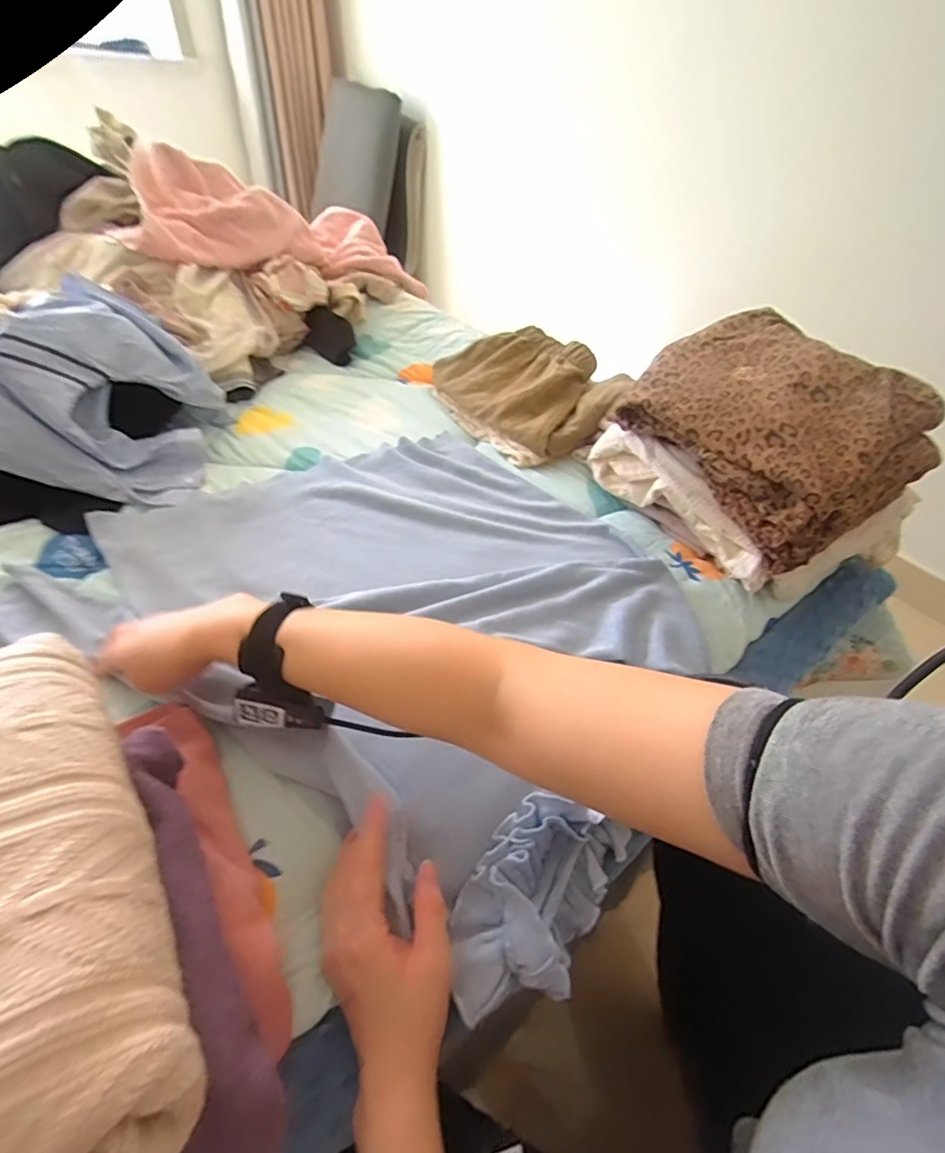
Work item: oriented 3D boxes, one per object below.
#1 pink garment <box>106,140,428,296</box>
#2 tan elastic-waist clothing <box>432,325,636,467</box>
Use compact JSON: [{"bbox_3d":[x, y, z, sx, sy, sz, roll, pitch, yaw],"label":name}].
[{"bbox_3d":[-0.362,-0.662,1.010,0.272,0.151,0.545,34,36,28],"label":"pink garment"},{"bbox_3d":[0.086,-0.293,0.830,0.209,0.091,0.290,-16,47,-20],"label":"tan elastic-waist clothing"}]

